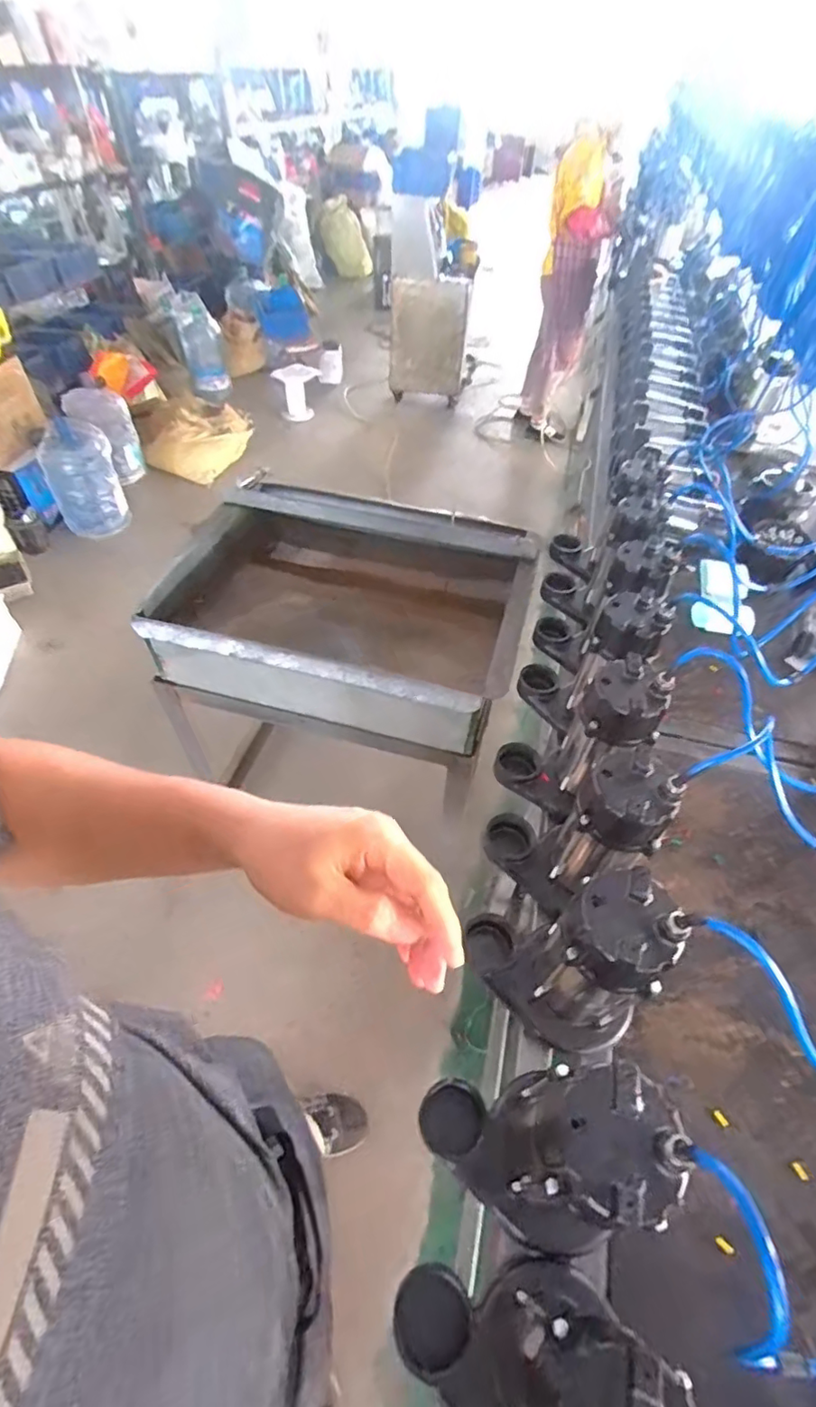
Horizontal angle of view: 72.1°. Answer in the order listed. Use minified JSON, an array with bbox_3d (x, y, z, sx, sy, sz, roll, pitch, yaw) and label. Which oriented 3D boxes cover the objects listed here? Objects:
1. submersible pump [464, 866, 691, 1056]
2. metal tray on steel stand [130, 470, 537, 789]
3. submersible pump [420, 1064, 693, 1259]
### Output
[{"bbox_3d":[0.163,0.254,0.587,0.109,0.245,0.178,-33,58,-27],"label":"submersible pump"},{"bbox_3d":[-0.181,-0.109,1.397,0.821,0.594,0.552,13,50,9],"label":"metal tray on steel stand"},{"bbox_3d":[0.103,0.385,0.478,0.175,0.252,0.114,10,49,6],"label":"submersible pump"}]

